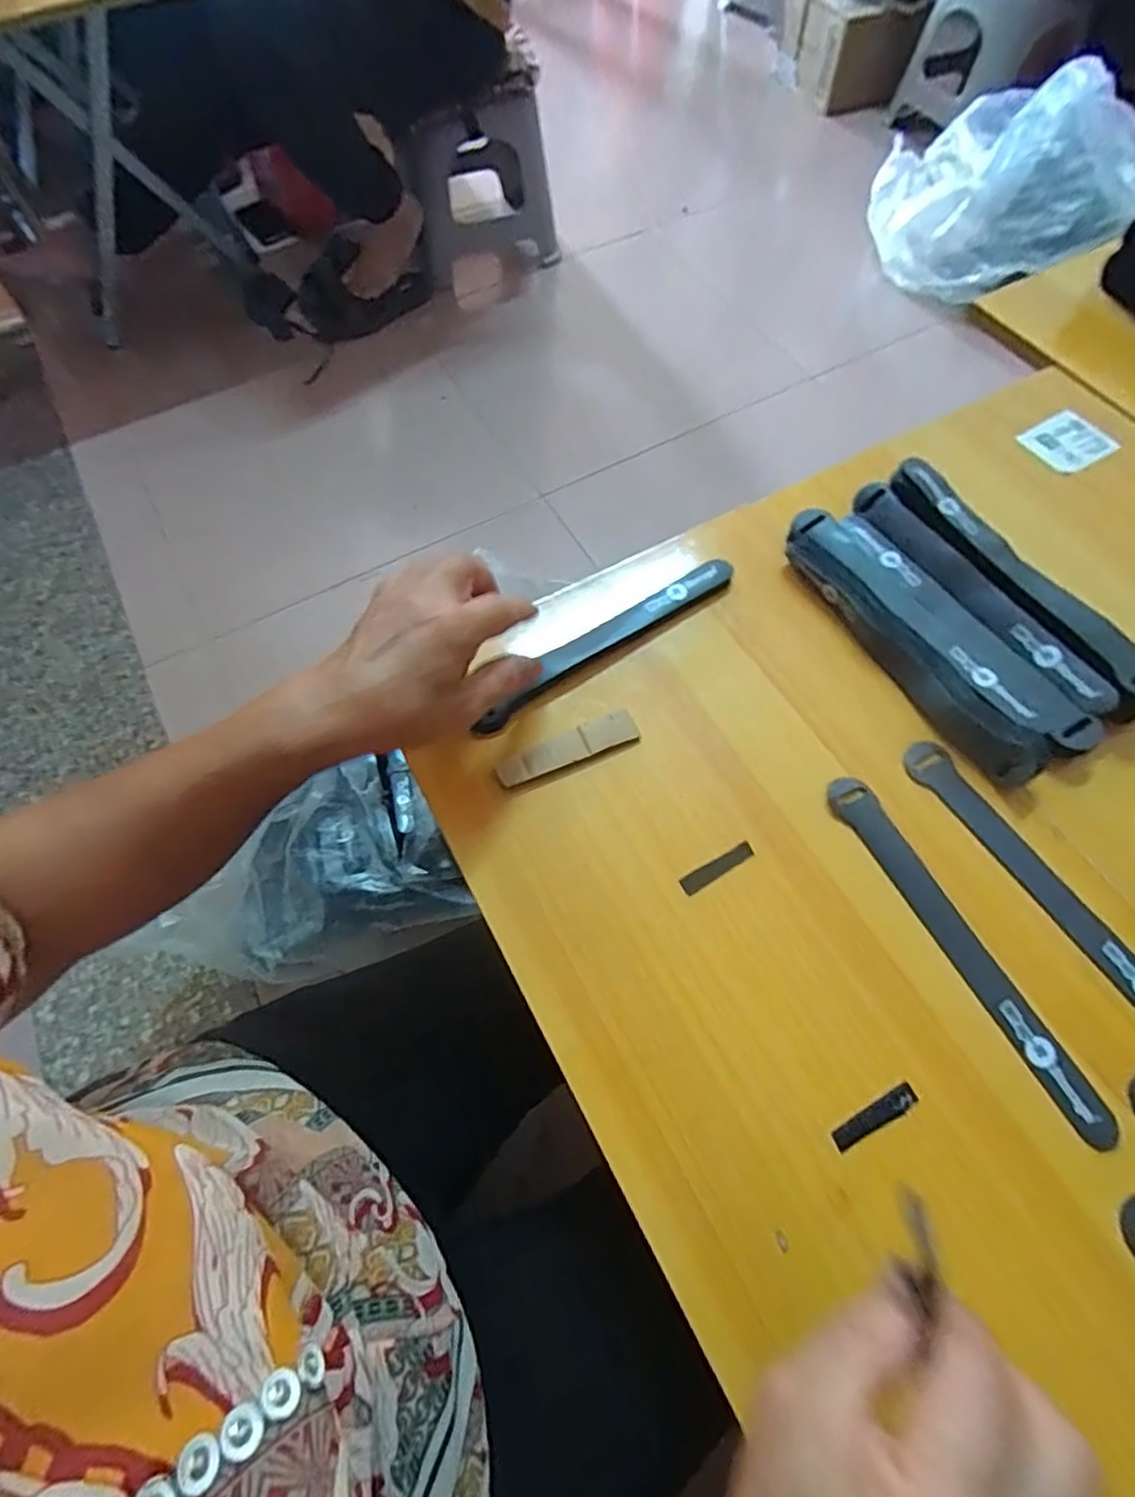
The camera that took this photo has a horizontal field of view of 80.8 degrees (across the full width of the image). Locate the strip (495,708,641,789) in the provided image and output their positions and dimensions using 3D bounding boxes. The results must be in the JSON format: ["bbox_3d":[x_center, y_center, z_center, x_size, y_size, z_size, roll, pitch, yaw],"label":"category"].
[{"bbox_3d":[0.000,0.000,0.394,0.086,0.004,0.020,-21,65,-8],"label":"strip"}]

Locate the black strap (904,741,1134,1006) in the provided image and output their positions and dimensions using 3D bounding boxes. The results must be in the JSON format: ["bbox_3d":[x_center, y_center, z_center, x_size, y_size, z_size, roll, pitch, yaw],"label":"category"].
[{"bbox_3d":[0.254,0.074,0.348,0.028,0.007,0.195,-31,67,-13],"label":"black strap"}]

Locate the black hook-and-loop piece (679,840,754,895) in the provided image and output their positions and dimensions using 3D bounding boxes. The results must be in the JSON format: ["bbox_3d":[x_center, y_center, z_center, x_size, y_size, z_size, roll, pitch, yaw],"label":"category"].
[{"bbox_3d":[0.082,0.065,0.361,0.044,0.004,0.009,-28,67,-11],"label":"black hook-and-loop piece"}]

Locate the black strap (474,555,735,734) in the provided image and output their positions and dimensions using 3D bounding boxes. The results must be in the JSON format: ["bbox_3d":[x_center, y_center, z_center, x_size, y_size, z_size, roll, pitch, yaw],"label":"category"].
[{"bbox_3d":[0.027,-0.070,0.423,0.196,0.012,0.021,-33,68,-14],"label":"black strap"}]

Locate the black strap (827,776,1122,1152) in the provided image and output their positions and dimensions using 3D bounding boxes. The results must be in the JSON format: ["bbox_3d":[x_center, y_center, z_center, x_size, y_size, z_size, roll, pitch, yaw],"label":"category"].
[{"bbox_3d":[0.197,0.098,0.337,0.024,0.004,0.195,-24,66,-10],"label":"black strap"}]

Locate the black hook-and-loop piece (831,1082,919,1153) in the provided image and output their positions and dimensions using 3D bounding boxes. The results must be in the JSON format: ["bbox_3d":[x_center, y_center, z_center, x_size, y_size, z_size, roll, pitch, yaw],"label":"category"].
[{"bbox_3d":[0.143,0.171,0.309,0.044,0.004,0.010,-27,66,-11],"label":"black hook-and-loop piece"}]

